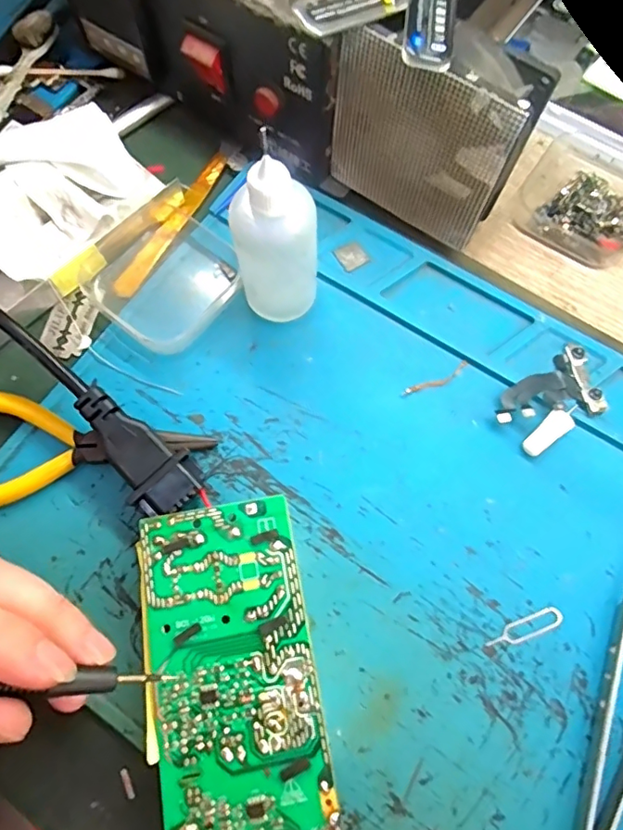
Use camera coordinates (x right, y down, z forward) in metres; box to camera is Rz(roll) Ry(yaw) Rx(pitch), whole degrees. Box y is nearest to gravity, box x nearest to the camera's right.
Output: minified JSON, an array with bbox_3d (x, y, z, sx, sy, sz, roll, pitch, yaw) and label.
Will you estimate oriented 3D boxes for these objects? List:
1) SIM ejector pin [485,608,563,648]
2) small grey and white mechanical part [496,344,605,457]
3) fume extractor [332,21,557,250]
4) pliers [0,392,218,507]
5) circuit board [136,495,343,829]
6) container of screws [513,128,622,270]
[{"bbox_3d":[0.085,0.085,0.213,0.032,0.004,0.008,-19,73,-6],"label":"SIM ejector pin"},{"bbox_3d":[0.109,-0.007,0.240,0.052,0.009,0.031,-34,75,-11],"label":"small grey and white mechanical part"},{"bbox_3d":[0.050,-0.121,0.238,0.079,0.087,0.030,32,74,10],"label":"fume extractor"},{"bbox_3d":[-0.109,0.016,0.234,0.127,0.013,0.051,0,72,0],"label":"pliers"},{"bbox_3d":[-0.027,0.102,0.197,0.057,0.027,0.132,-11,72,-4],"label":"circuit board"},{"bbox_3d":[0.144,-0.115,0.276,0.062,0.021,0.063,32,74,10],"label":"container of screws"}]

